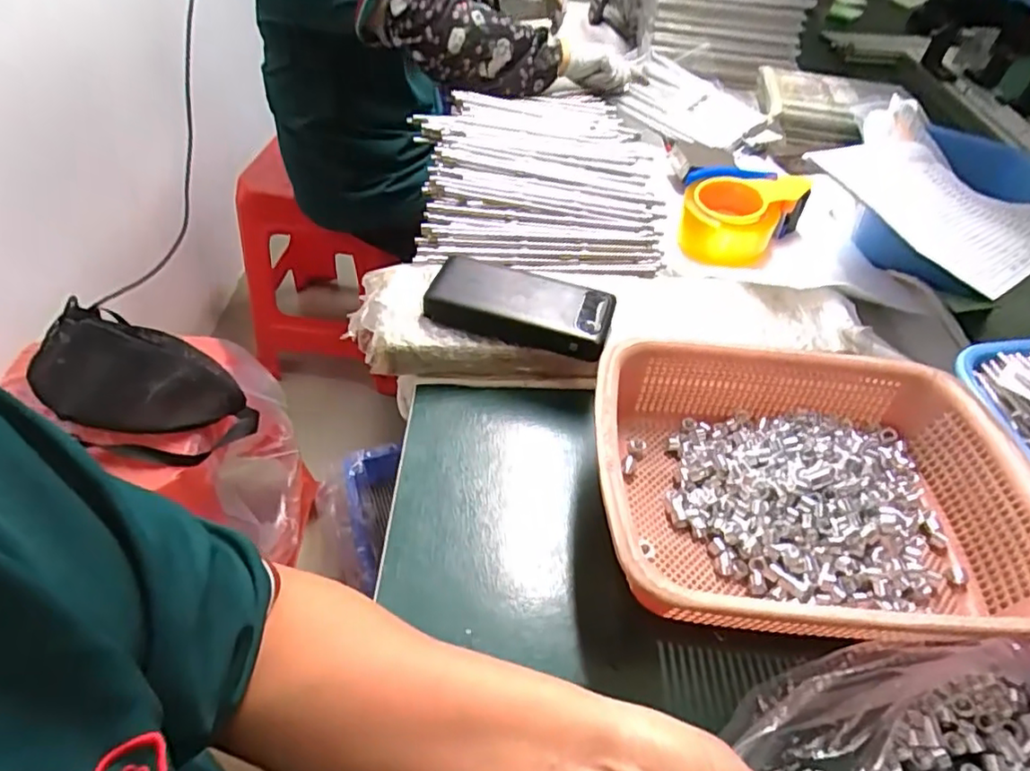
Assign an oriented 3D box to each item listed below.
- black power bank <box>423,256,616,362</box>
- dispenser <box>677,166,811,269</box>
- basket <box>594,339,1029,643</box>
[{"bbox_3d":[0.005,-0.070,0.516,0.152,0.022,0.069,13,48,11],"label":"black power bank"},{"bbox_3d":[0.256,-0.191,0.686,0.131,0.062,0.099,12,48,5],"label":"dispenser"},{"bbox_3d":[0.199,0.069,0.420,0.293,0.067,0.214,5,48,-1],"label":"basket"}]

